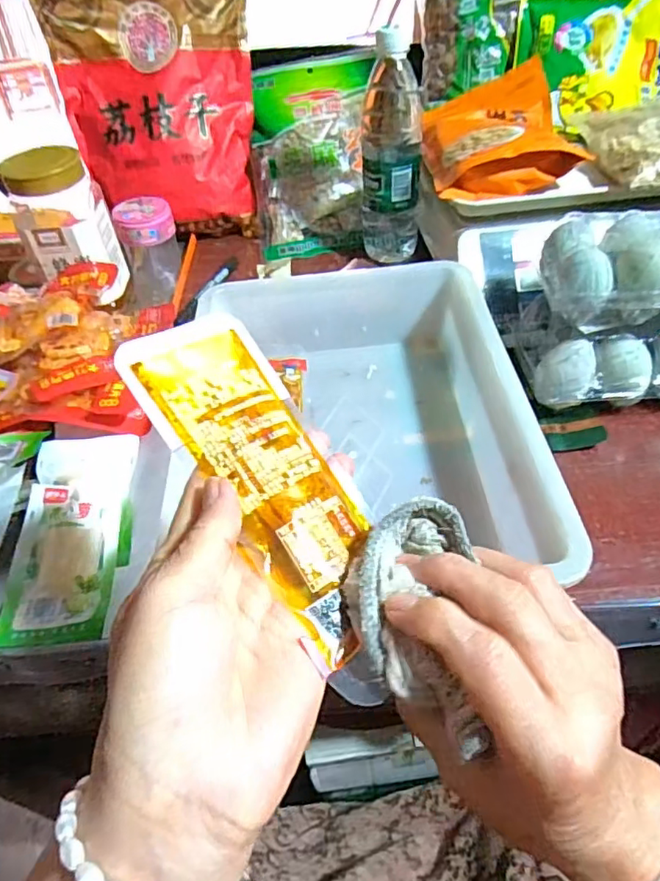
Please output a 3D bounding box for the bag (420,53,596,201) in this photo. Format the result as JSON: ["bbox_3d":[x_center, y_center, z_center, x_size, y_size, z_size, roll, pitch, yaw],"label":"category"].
[{"bbox_3d":[0.170,-0.319,0.589,0.144,0.049,0.220,3,47,5],"label":"bag"}]

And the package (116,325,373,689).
[{"bbox_3d":[-0.024,0.009,0.243,0.061,0.010,0.154,-31,75,-33],"label":"package"}]

